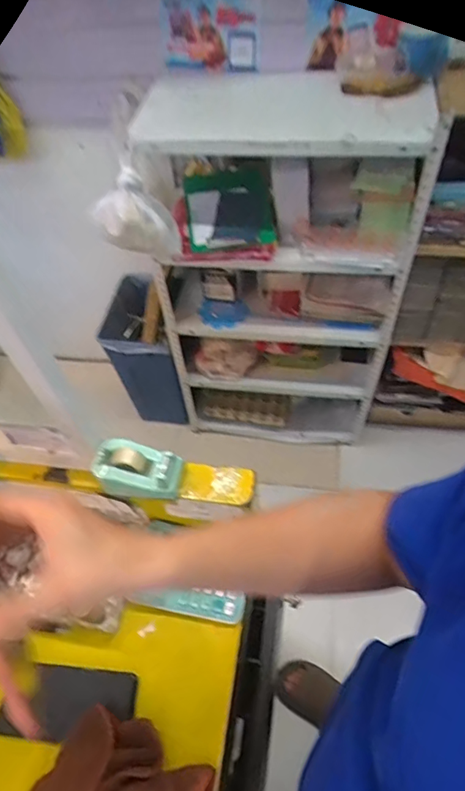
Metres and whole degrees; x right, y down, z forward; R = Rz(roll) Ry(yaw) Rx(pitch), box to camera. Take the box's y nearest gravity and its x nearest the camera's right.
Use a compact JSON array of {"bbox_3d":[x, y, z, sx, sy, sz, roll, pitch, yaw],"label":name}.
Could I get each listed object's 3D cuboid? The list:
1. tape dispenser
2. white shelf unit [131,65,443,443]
[{"bbox_3d":[-0.113,0.090,0.587,0.104,0.047,0.057,8,55,10],"label":"tape dispenser"},{"bbox_3d":[0.138,-0.214,1.344,0.572,1.092,0.273,11,55,12],"label":"white shelf unit"}]

